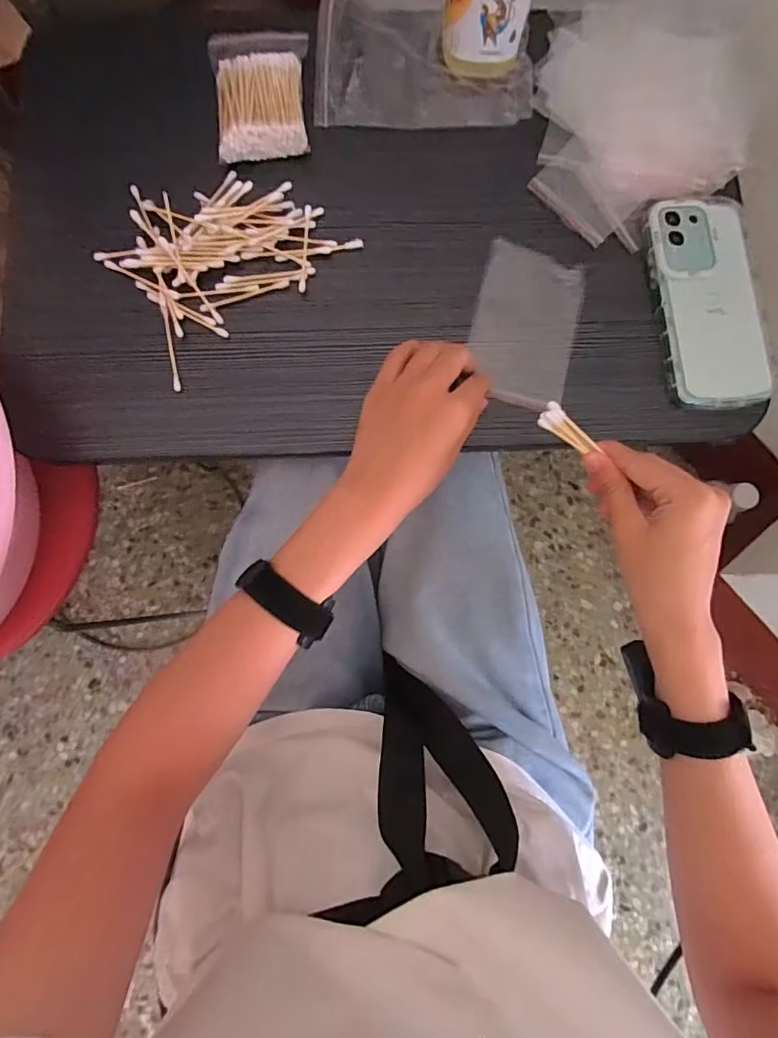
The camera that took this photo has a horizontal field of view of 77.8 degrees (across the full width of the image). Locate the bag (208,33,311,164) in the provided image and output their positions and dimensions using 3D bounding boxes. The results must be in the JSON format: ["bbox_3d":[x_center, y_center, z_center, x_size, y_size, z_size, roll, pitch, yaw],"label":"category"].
[{"bbox_3d":[-0.102,-0.344,0.385,0.073,0.023,0.114,-7,83,-2],"label":"bag"}]

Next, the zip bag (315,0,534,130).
[{"bbox_3d":[0.029,-0.385,0.402,0.175,0.008,0.122,1,85,0],"label":"zip bag"}]

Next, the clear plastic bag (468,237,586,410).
[{"bbox_3d":[0.106,-0.149,0.372,0.078,0.009,0.118,14,82,0],"label":"clear plastic bag"}]

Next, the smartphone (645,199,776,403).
[{"bbox_3d":[0.249,-0.171,0.374,0.076,0.012,0.168,-5,83,-2],"label":"smartphone"}]

